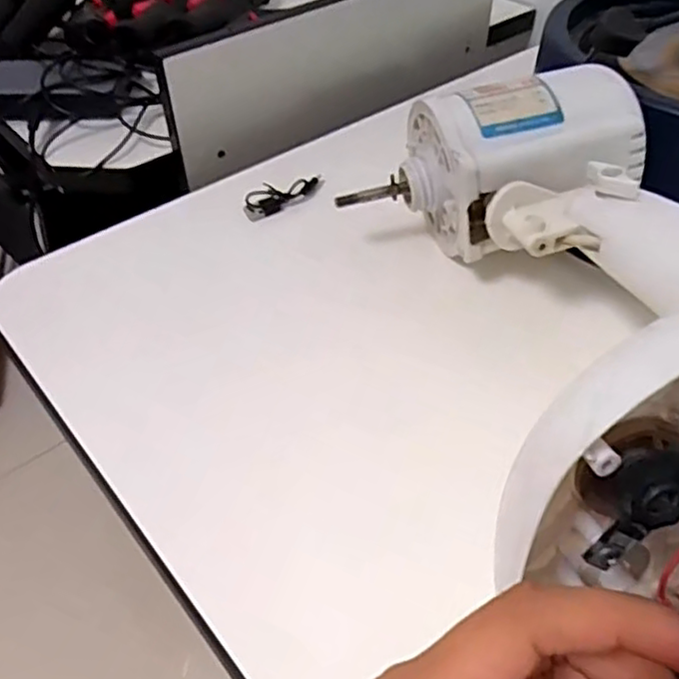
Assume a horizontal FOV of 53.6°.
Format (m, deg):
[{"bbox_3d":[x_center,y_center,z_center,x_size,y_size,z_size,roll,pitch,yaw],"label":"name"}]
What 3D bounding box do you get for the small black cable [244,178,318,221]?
[{"bbox_3d":[-0.049,-0.114,0.524,0.026,0.013,0.068,35,55,30],"label":"small black cable"}]

